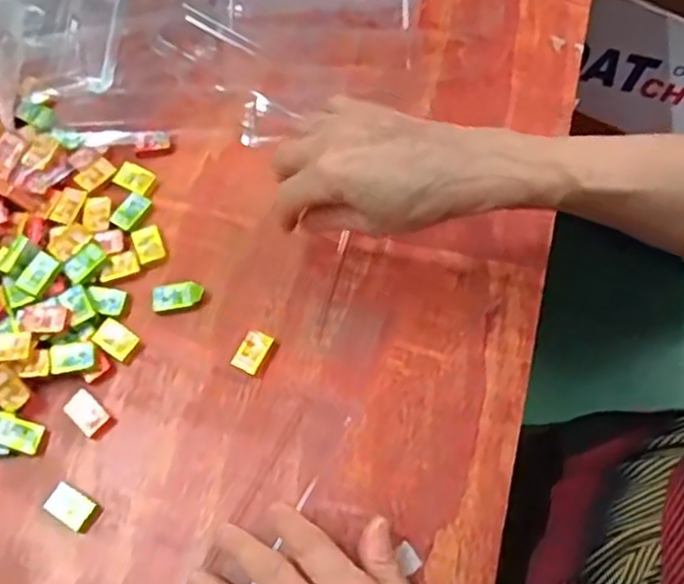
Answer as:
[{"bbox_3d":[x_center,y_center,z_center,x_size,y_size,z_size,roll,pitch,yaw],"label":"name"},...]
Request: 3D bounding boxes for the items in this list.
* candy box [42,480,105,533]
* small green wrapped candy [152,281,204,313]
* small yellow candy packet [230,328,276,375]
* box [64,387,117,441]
[{"bbox_3d":[-0.150,0.120,0.402,0.028,0.007,0.018,28,70,13],"label":"candy box"},{"bbox_3d":[-0.102,0.002,0.446,0.031,0.010,0.017,-12,67,-4],"label":"small green wrapped candy"},{"bbox_3d":[-0.053,0.036,0.431,0.015,0.012,0.026,26,70,12],"label":"small yellow candy packet"},{"bbox_3d":[-0.148,0.071,0.422,0.027,0.011,0.017,40,73,17],"label":"box"}]

